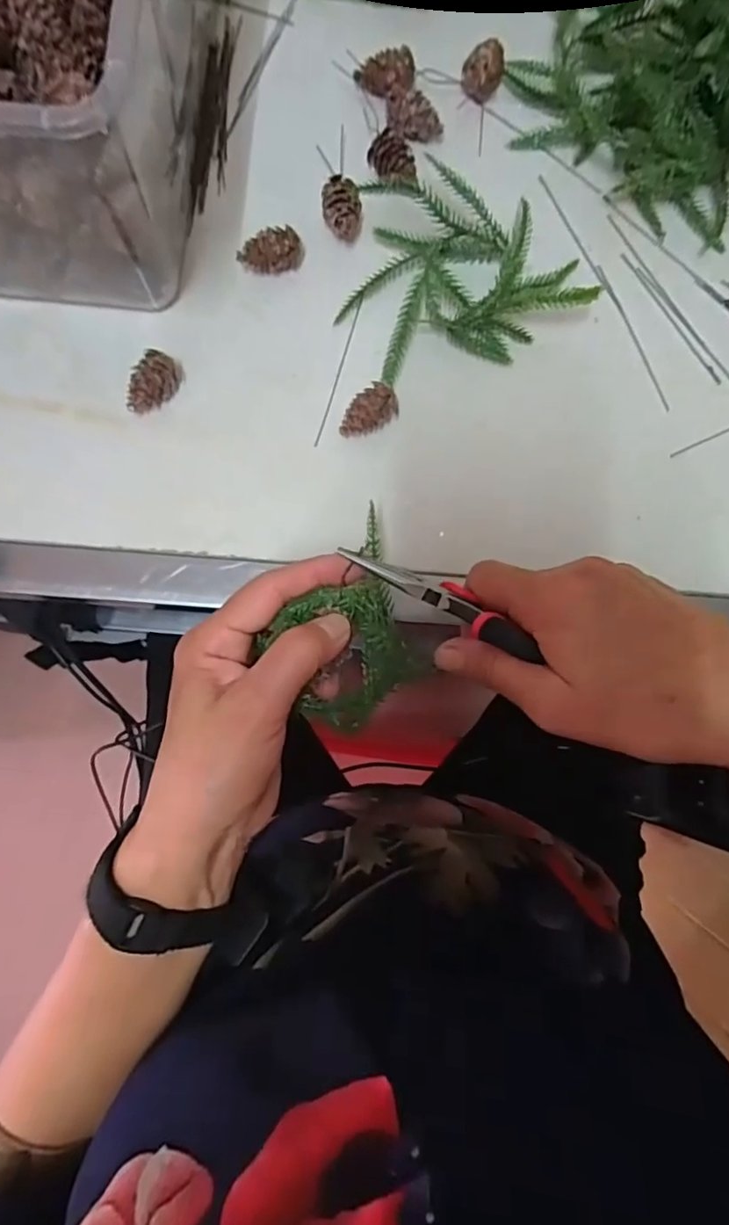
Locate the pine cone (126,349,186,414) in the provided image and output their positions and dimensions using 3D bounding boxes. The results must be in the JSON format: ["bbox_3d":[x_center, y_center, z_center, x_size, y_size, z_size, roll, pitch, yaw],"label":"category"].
[{"bbox_3d":[-0.119,-0.131,0.343,0.018,0.023,0.037,24,84,1],"label":"pine cone"}]

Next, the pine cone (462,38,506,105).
[{"bbox_3d":[0.074,-0.334,0.370,0.025,0.018,0.019,-39,86,-5],"label":"pine cone"}]

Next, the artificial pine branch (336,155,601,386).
[{"bbox_3d":[0.055,-0.185,0.344,0.135,0.032,0.107,21,84,1],"label":"artificial pine branch"}]

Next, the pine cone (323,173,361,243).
[{"bbox_3d":[-0.013,-0.242,0.358,0.021,0.019,0.032,-6,84,-2],"label":"pine cone"}]

